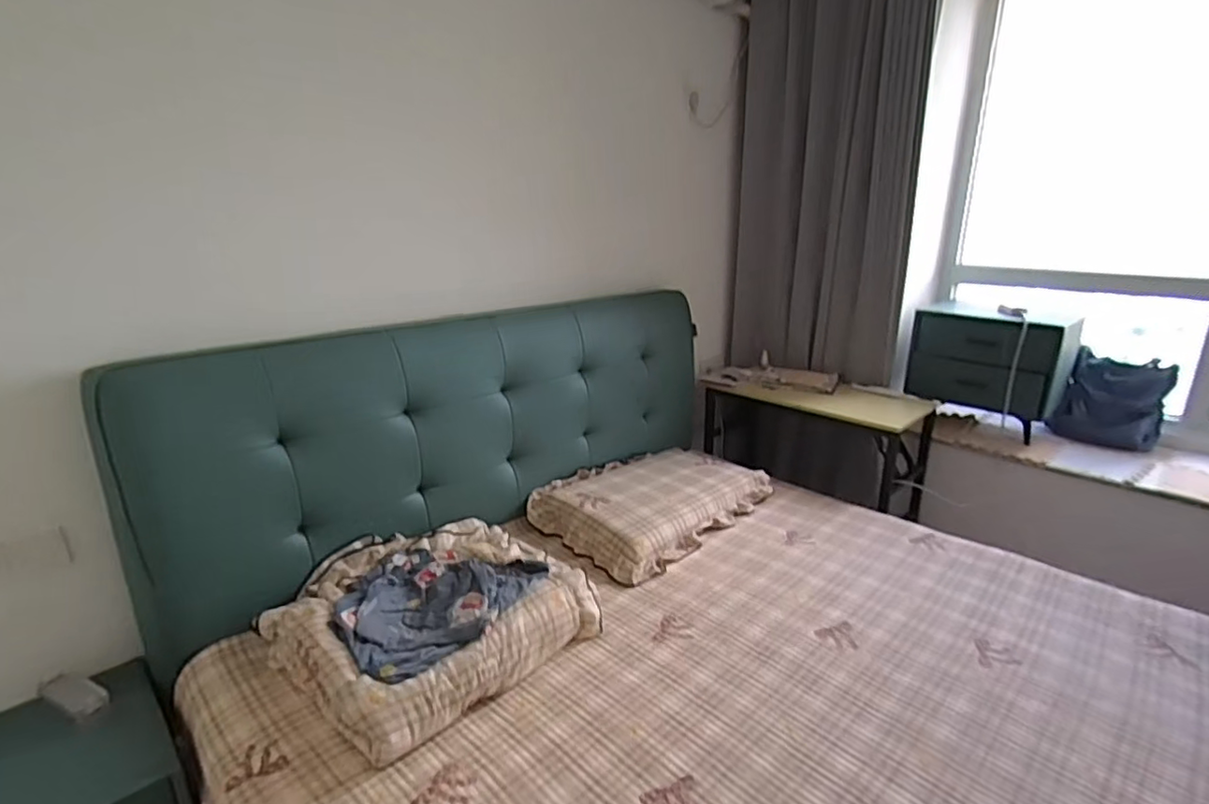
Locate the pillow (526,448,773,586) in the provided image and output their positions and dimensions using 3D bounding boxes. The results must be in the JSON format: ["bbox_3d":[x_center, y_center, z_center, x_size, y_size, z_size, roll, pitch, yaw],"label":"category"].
[{"bbox_3d":[0.167,0.294,1.940,0.435,0.100,0.738,16,23,40],"label":"pillow"}]

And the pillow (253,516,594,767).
[{"bbox_3d":[-0.379,0.467,1.361,0.504,0.133,0.570,18,26,41],"label":"pillow"}]

